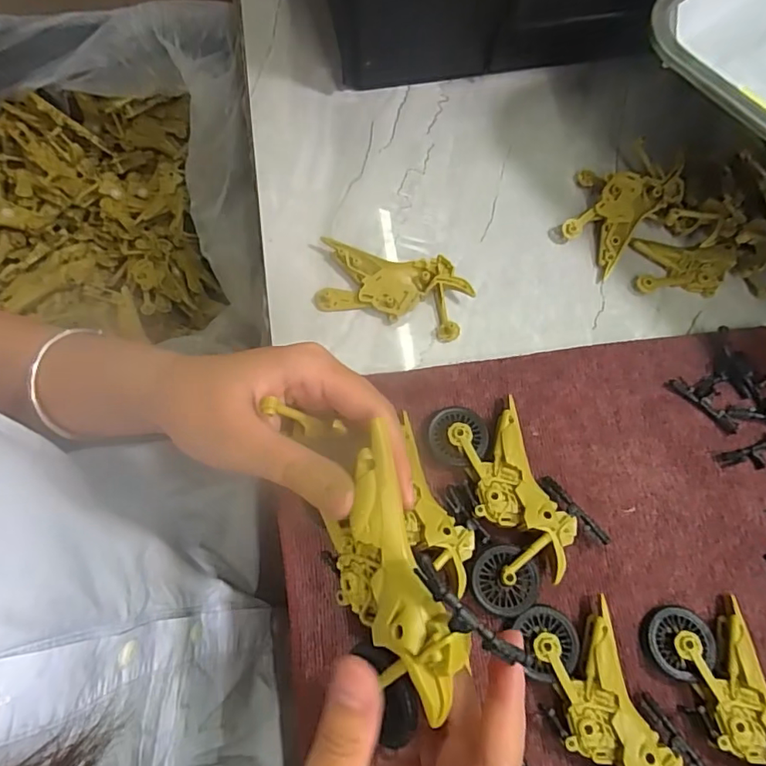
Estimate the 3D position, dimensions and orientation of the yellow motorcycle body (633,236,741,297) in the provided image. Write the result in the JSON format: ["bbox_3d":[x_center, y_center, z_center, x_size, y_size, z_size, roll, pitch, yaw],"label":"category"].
[{"bbox_3d":[0.210,-0.081,0.372,0.067,0.014,0.037,4,71,-1],"label":"yellow motorcycle body"}]

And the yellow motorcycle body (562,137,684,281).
[{"bbox_3d":[0.165,-0.130,0.379,0.083,0.031,0.062,-43,78,-14],"label":"yellow motorcycle body"}]

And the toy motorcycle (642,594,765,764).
[{"bbox_3d":[0.192,0.173,0.274,0.074,0.024,0.113,-13,72,-6],"label":"toy motorcycle"}]

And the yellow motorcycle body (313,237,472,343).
[{"bbox_3d":[0.007,-0.063,0.356,0.098,0.013,0.049,14,71,3],"label":"yellow motorcycle body"}]

